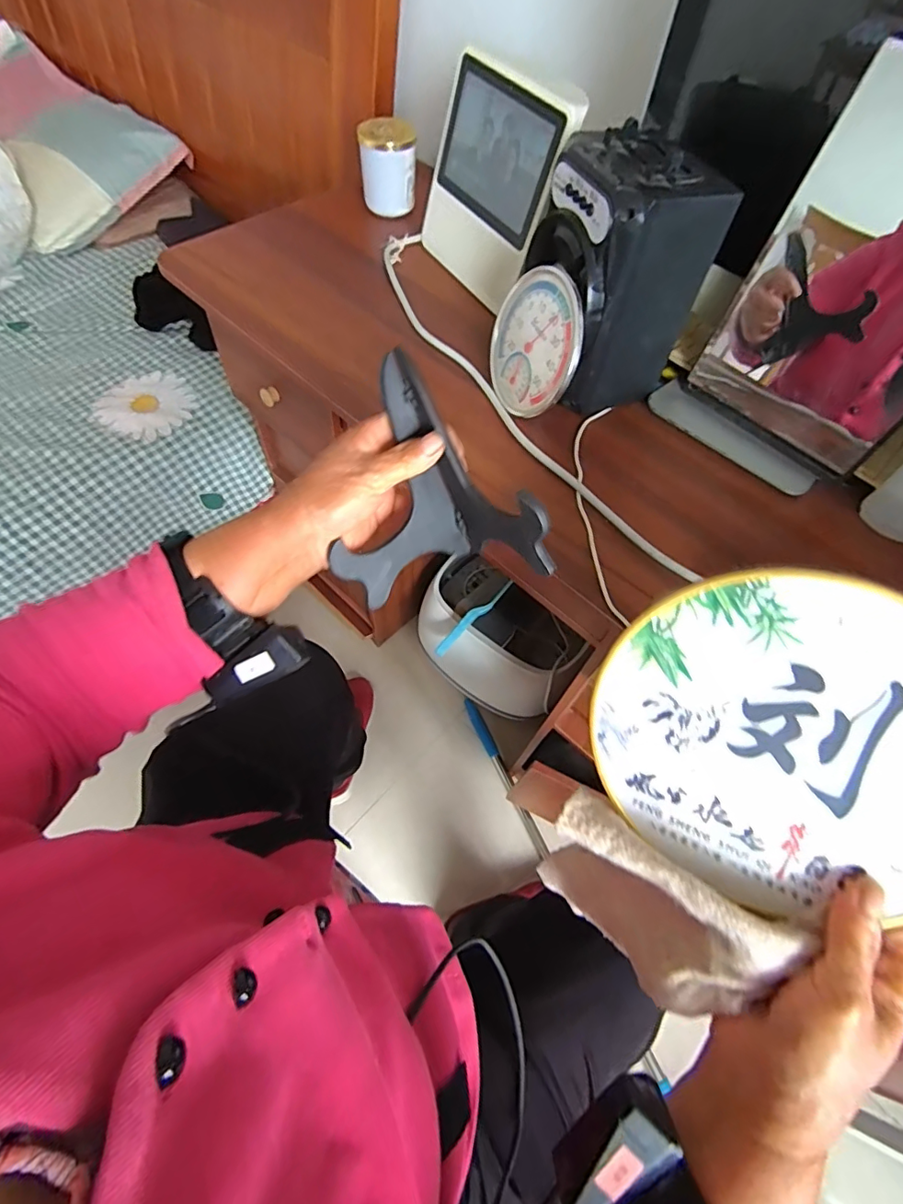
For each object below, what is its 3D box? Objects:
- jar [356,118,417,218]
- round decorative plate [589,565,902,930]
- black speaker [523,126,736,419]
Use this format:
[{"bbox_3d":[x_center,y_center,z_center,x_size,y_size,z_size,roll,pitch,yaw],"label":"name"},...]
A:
[{"bbox_3d":[-0.084,-0.567,0.684,0.071,0.089,0.066,-5,61,-7],"label":"jar"},{"bbox_3d":[0.172,0.077,0.278,0.005,0.184,0.181,-21,91,-58],"label":"round decorative plate"},{"bbox_3d":[0.142,-0.294,0.476,0.108,0.184,0.131,-22,64,-16],"label":"black speaker"}]

